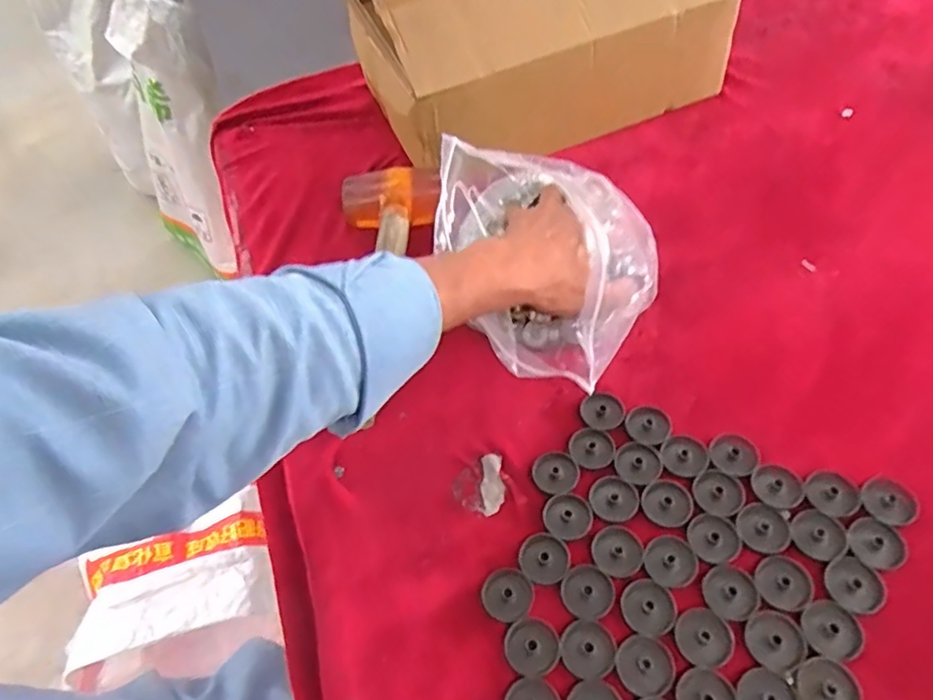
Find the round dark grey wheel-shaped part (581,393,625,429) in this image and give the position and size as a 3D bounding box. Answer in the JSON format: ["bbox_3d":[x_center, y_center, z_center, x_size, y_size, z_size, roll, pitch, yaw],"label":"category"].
[{"bbox_3d":[0.105,0.046,0.471,0.031,0.004,0.031,-3,52,4],"label":"round dark grey wheel-shaped part"}]

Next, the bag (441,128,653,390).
[{"bbox_3d":[0.070,-0.083,0.479,0.161,0.122,0.217,-20,64,-10],"label":"bag"}]

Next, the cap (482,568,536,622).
[{"bbox_3d":[0.027,0.160,0.401,0.032,0.004,0.033,-3,52,4],"label":"cap"}]

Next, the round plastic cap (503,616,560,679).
[{"bbox_3d":[0.041,0.183,0.377,0.033,0.004,0.033,-3,52,4],"label":"round plastic cap"}]

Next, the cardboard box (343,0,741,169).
[{"bbox_3d":[0.072,-0.365,0.686,0.375,0.176,0.230,-22,54,-11],"label":"cardboard box"}]

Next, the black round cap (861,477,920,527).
[{"bbox_3d":[0.285,0.102,0.414,0.032,0.006,0.032,-3,52,4],"label":"black round cap"}]

